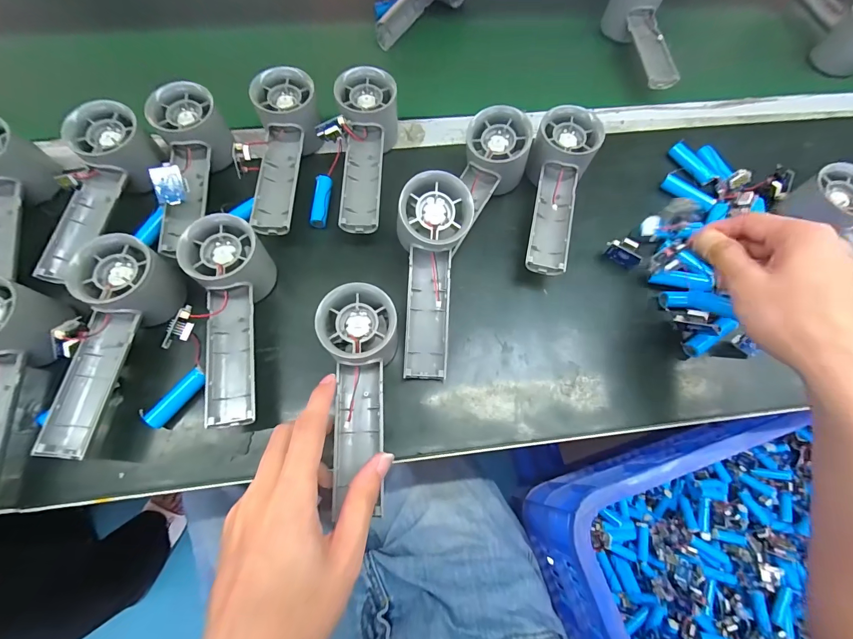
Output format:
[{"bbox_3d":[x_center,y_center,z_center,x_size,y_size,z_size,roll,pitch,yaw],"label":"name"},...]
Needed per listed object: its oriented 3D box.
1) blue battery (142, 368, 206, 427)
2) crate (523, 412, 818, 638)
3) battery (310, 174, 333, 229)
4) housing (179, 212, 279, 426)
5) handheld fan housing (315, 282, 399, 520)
[{"bbox_3d":[-0.191,0.060,0.292,0.012,0.016,0.050,38,72,11],"label":"blue battery"},{"bbox_3d":[0.481,0.331,0.469,0.581,0.250,0.397,-16,70,-8],"label":"crate"},{"bbox_3d":[-0.099,-0.112,0.359,0.016,0.012,0.051,4,69,-1],"label":"battery"},{"bbox_3d":[-0.155,0.003,0.293,0.054,0.060,0.151,-2,69,-3],"label":"housing"},{"bbox_3d":[-0.051,0.053,0.282,0.054,0.040,0.152,1,84,-2],"label":"handheld fan housing"}]

